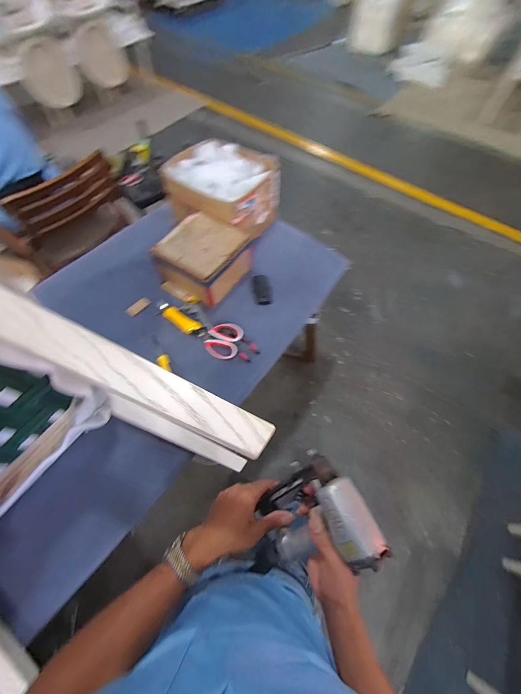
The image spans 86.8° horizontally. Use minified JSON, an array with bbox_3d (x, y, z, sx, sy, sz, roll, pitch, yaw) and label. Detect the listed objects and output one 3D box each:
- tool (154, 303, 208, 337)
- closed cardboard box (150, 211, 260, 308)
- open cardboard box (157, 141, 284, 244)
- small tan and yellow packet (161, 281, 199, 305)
[{"bbox_3d":[-0.232,-0.079,0.815,0.175,0.022,0.050,32,66,15],"label":"tool"},{"bbox_3d":[-0.169,-0.283,0.864,0.220,0.122,0.233,32,66,15],"label":"closed cardboard box"},{"bbox_3d":[-0.121,-0.537,0.948,0.312,0.175,0.286,35,67,16],"label":"open cardboard box"},{"bbox_3d":[-0.255,-0.170,0.868,0.129,0.021,0.028,29,65,14],"label":"small tan and yellow packet"}]

